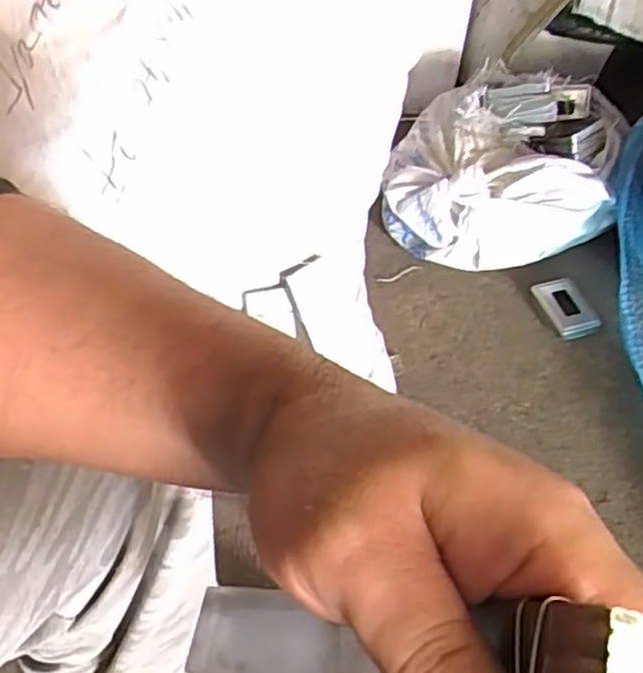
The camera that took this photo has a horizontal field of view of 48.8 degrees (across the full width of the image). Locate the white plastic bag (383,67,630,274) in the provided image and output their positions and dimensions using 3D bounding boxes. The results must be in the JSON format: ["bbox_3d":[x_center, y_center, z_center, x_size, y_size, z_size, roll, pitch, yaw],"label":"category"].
[{"bbox_3d":[0.301,-0.273,1.139,0.332,0.174,0.334,11,51,8],"label":"white plastic bag"}]

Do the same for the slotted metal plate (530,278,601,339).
[{"bbox_3d":[0.365,-0.045,1.057,0.073,0.014,0.097,-19,62,-12],"label":"slotted metal plate"}]

